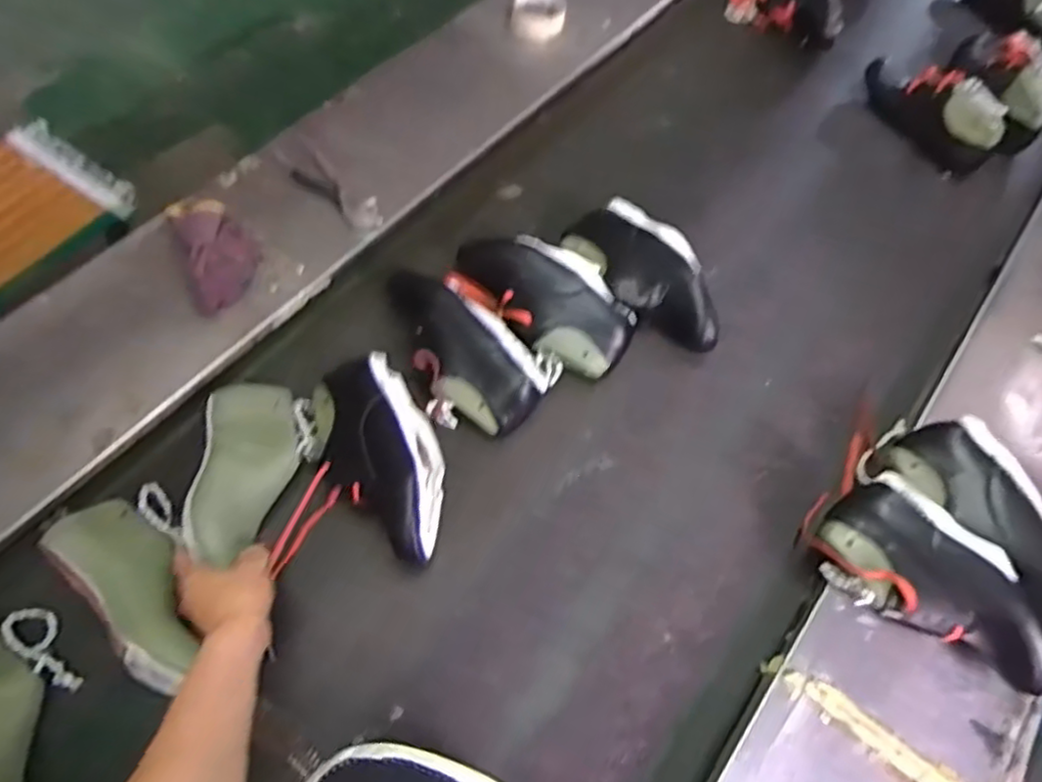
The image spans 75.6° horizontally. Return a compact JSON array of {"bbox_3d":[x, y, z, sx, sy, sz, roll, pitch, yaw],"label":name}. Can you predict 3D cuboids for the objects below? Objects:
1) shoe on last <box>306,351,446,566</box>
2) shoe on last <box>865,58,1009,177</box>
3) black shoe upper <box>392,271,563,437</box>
[{"bbox_3d":[-0.151,0.076,0.752,0.122,0.089,0.234,-30,68,-10],"label":"shoe on last"},{"bbox_3d":[0.648,-0.453,1.074,0.089,0.093,0.244,-33,69,-11],"label":"shoe on last"},{"bbox_3d":[-0.072,-0.056,0.806,0.150,0.086,0.219,-42,71,-15],"label":"black shoe upper"}]

